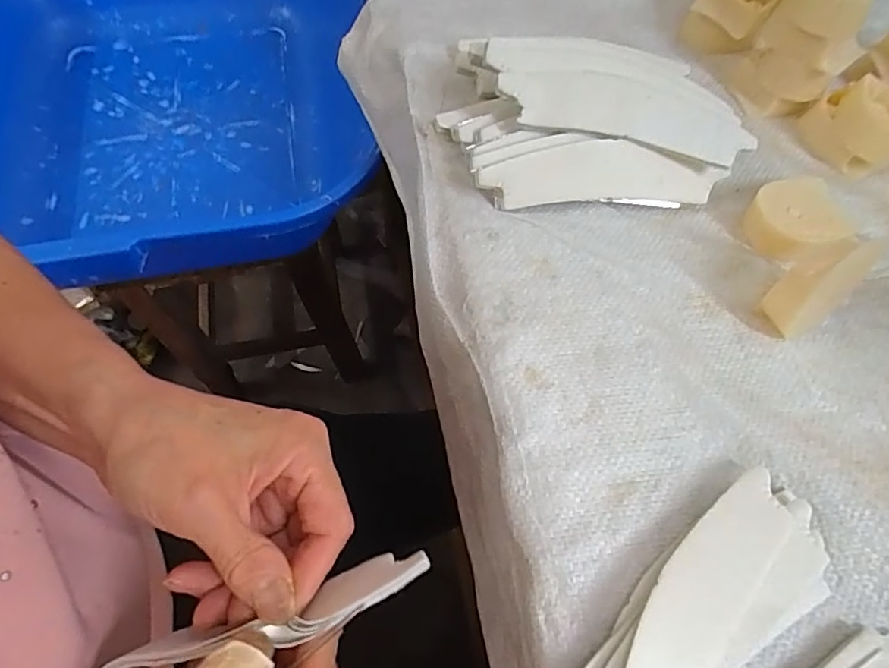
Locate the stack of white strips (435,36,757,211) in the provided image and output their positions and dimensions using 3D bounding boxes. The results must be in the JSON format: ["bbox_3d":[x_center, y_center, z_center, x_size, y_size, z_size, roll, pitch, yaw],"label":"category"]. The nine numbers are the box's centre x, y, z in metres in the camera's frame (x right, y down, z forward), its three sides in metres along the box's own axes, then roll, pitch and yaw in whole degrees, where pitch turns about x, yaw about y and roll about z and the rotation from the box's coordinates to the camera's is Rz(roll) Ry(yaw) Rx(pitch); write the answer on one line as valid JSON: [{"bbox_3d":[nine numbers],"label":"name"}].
[{"bbox_3d":[0.086,-0.122,0.333,0.184,0.059,0.096,14,62,5],"label":"stack of white strips"}]

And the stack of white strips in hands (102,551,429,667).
[{"bbox_3d":[-0.073,0.117,0.203,0.144,0.032,0.025,-23,64,6],"label":"stack of white strips in hands"}]

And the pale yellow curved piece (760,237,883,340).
[{"bbox_3d":[0.193,-0.024,0.285,0.027,0.057,0.026,-32,68,-18],"label":"pale yellow curved piece"}]

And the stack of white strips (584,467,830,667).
[{"bbox_3d":[0.102,0.127,0.228,0.160,0.017,0.054,-34,68,-19],"label":"stack of white strips"}]

